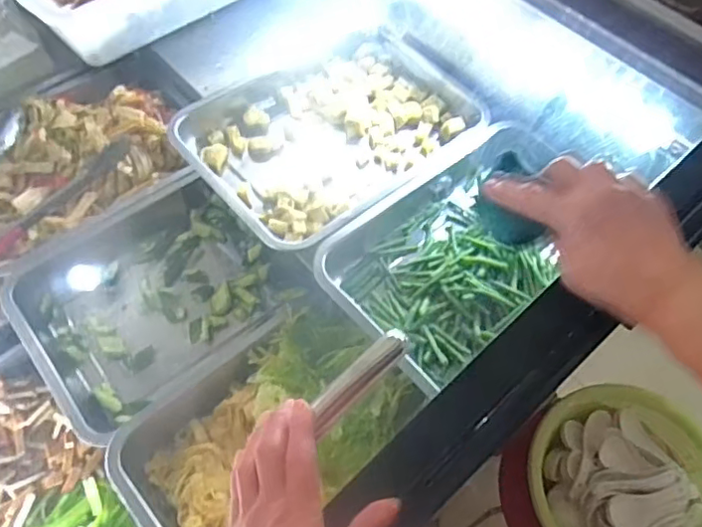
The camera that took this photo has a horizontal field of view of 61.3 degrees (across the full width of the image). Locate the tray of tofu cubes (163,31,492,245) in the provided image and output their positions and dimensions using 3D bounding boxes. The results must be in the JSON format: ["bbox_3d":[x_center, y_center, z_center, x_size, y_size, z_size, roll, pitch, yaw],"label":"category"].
[{"bbox_3d":[-0.029,-0.179,0.780,0.357,0.042,0.284,-33,64,-20],"label":"tray of tofu cubes"}]

